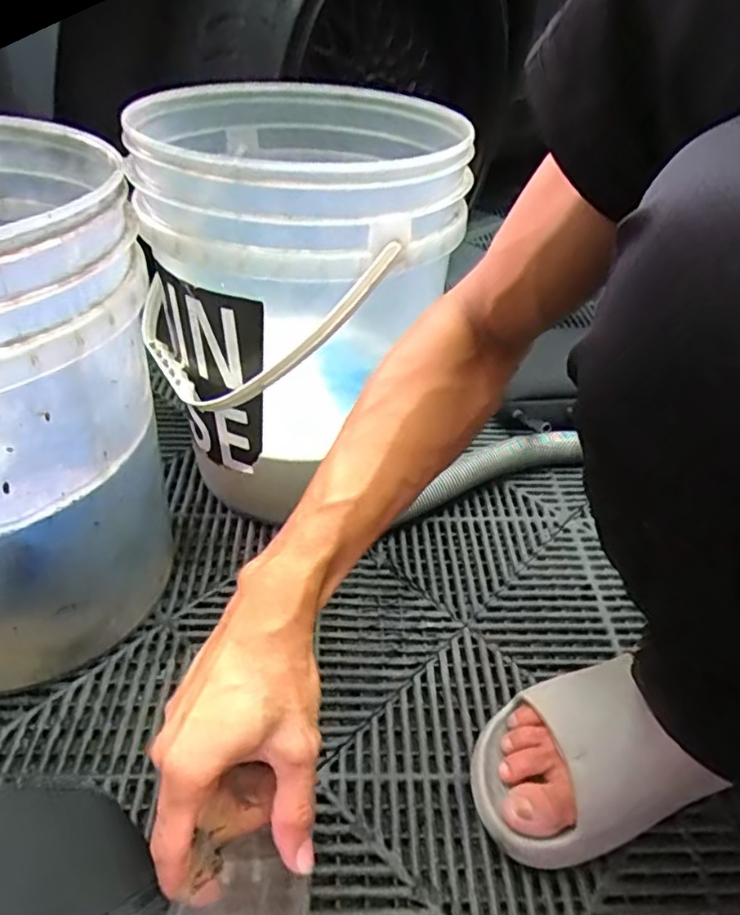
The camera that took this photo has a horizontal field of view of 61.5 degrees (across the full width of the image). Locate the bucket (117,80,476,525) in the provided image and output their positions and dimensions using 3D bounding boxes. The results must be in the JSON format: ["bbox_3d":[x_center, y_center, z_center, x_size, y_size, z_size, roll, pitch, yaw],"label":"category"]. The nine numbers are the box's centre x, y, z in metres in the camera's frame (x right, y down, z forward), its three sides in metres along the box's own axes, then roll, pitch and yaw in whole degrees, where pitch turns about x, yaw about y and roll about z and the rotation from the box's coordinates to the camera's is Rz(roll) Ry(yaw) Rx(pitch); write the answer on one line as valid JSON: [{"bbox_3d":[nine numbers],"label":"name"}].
[{"bbox_3d":[-0.073,-0.154,0.631,0.276,0.339,0.297,2,41,-2],"label":"bucket"}]

